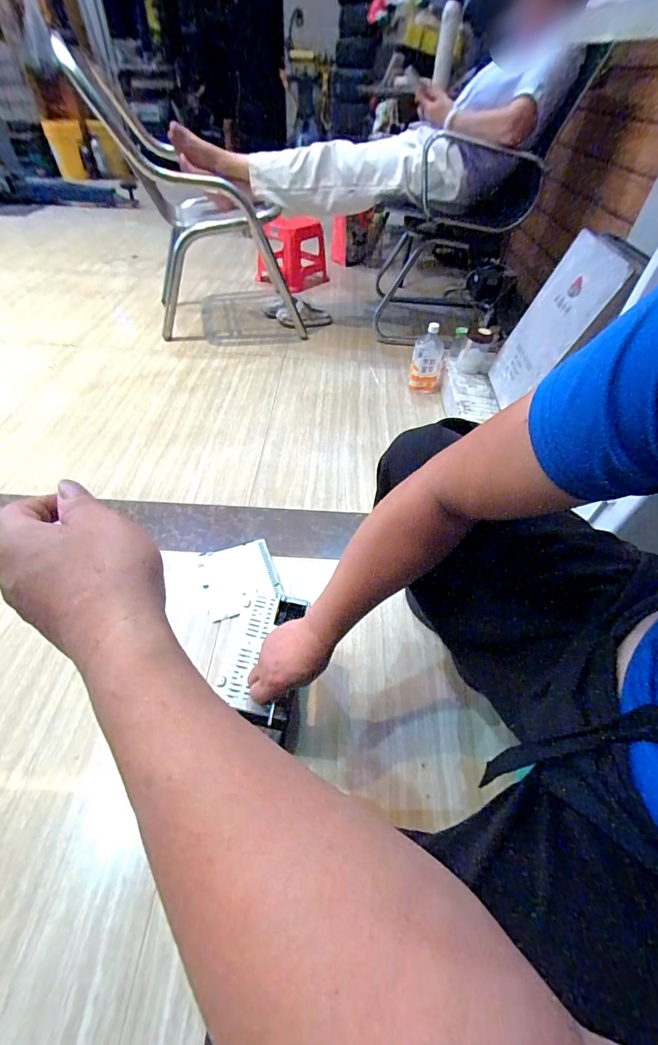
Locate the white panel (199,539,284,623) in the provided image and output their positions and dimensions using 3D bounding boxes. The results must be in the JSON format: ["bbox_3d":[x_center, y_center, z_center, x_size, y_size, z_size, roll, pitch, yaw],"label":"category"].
[{"bbox_3d":[-0.200,0.120,0.893,0.155,0.009,0.182,-15,51,-15],"label":"white panel"}]

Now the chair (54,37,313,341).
[{"bbox_3d":[-0.434,-1.117,1.475,0.638,0.760,0.482,-5,49,-7],"label":"chair"}]

